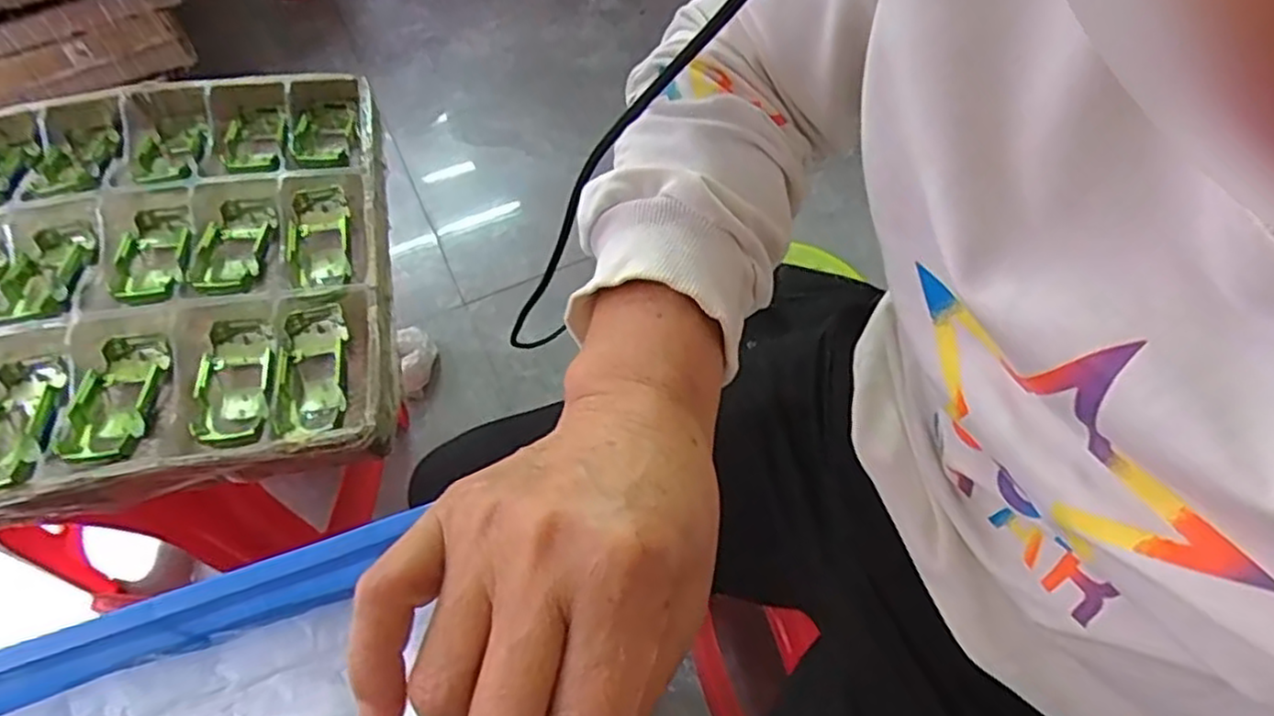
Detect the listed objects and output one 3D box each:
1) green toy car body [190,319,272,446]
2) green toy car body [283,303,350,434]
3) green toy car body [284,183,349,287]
[{"bbox_3d":[-0.343,0.021,0.614,0.060,0.032,0.133,-16,60,-9],"label":"green toy car body"},{"bbox_3d":[-0.279,0.011,0.622,0.052,0.028,0.124,-13,60,-7],"label":"green toy car body"},{"bbox_3d":[-0.310,-0.116,0.704,0.058,0.032,0.128,-14,60,-7],"label":"green toy car body"}]

